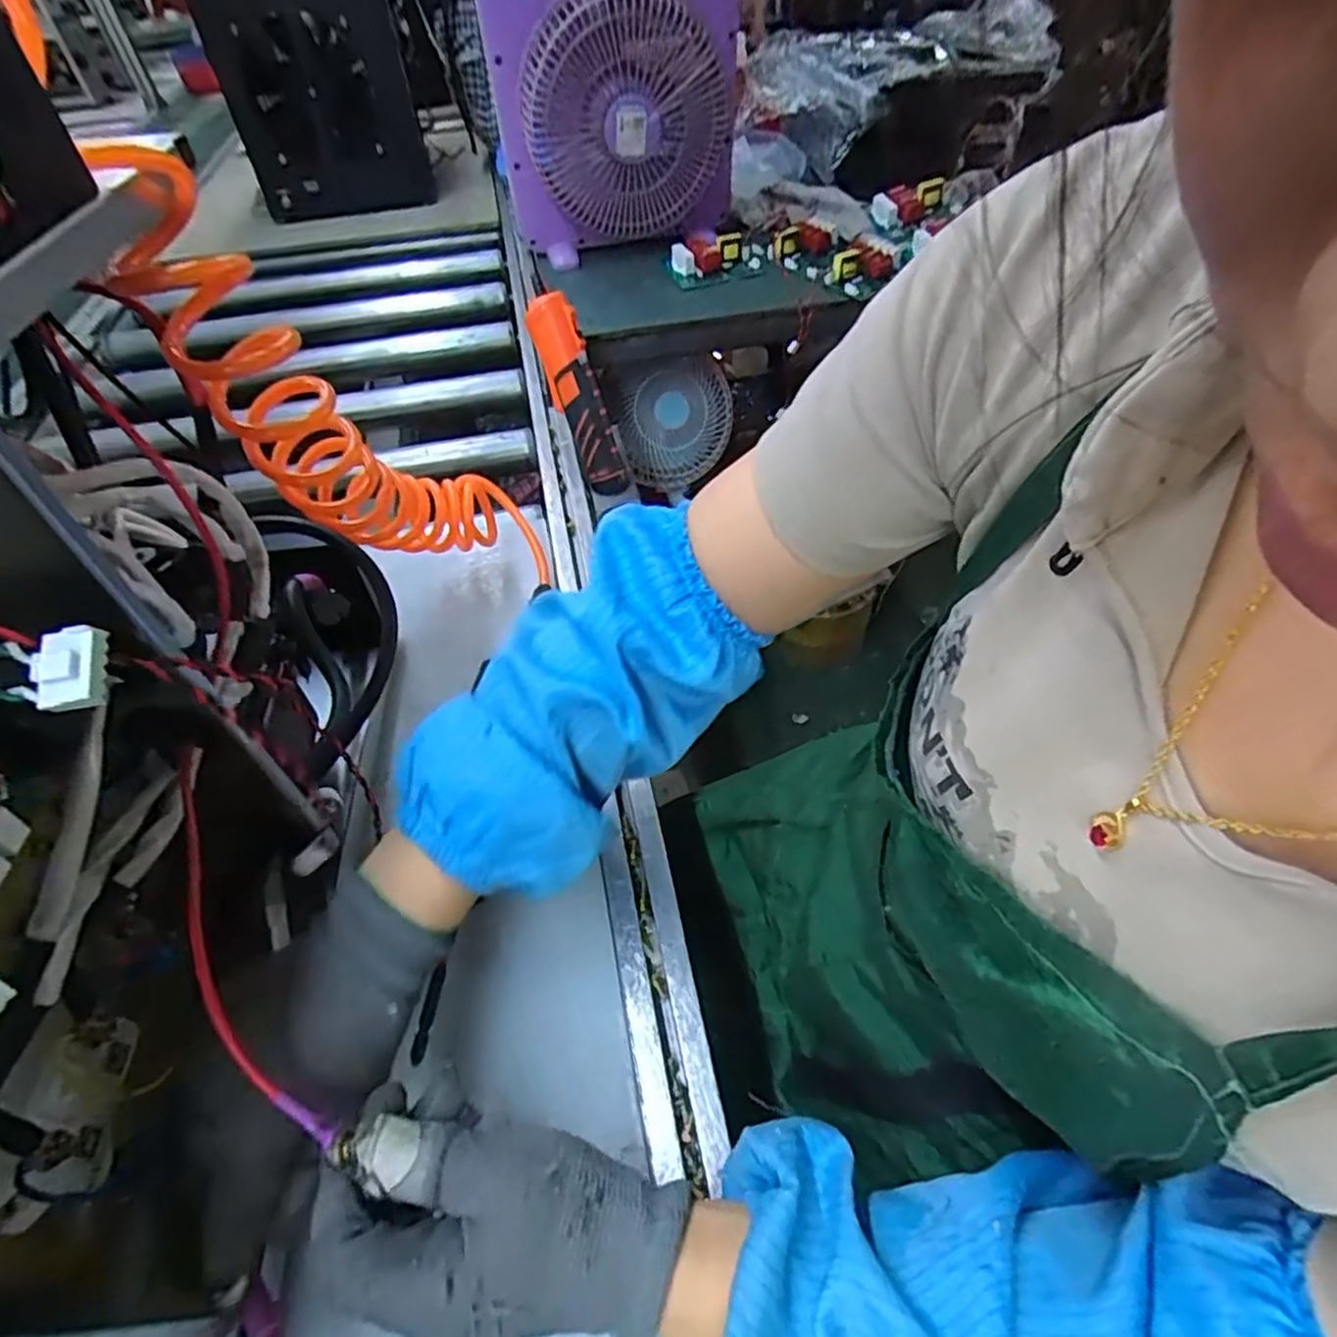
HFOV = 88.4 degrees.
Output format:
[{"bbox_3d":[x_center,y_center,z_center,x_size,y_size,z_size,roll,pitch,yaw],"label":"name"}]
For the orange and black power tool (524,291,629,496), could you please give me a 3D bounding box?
[{"bbox_3d":[-0.096,-0.278,0.714,0.044,0.197,0.062,-27,20,-18],"label":"orange and black power tool"}]

